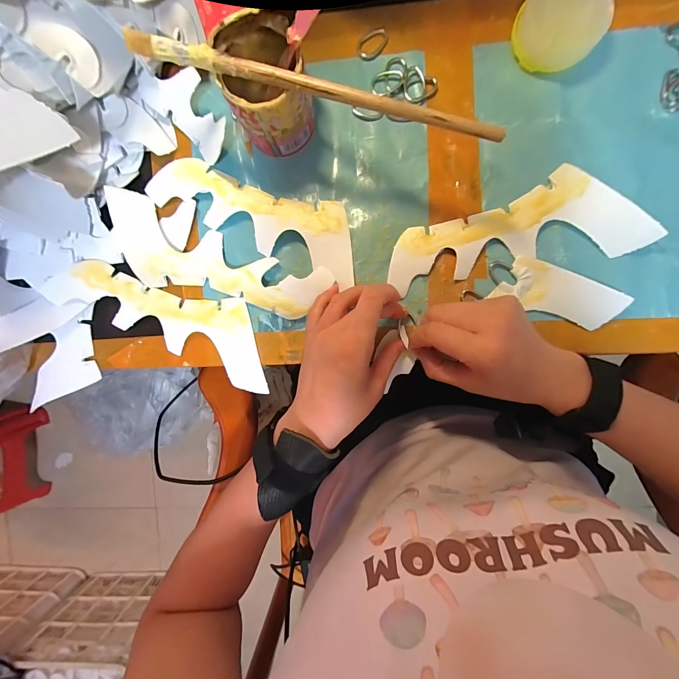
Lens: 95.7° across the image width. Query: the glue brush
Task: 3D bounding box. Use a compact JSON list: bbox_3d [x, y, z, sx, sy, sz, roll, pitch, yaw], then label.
[{"bbox_3d":[-0.018,-0.171,0.206,0.259,0.010,0.012,14,94,2],"label":"glue brush"}]

